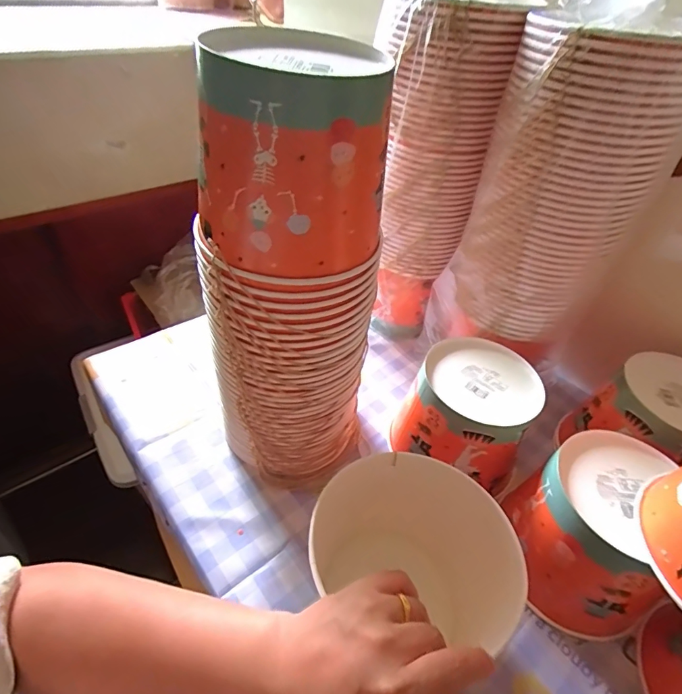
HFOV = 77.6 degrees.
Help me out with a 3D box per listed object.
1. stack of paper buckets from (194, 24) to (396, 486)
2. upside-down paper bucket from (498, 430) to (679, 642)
[{"bbox_3d":[-0.044,-0.037,0.406,0.138,0.421,0.123,9,43,4],"label":"stack of paper buckets"},{"bbox_3d":[0.245,0.185,0.418,0.128,0.132,0.140,3,43,-2],"label":"upside-down paper bucket"}]

